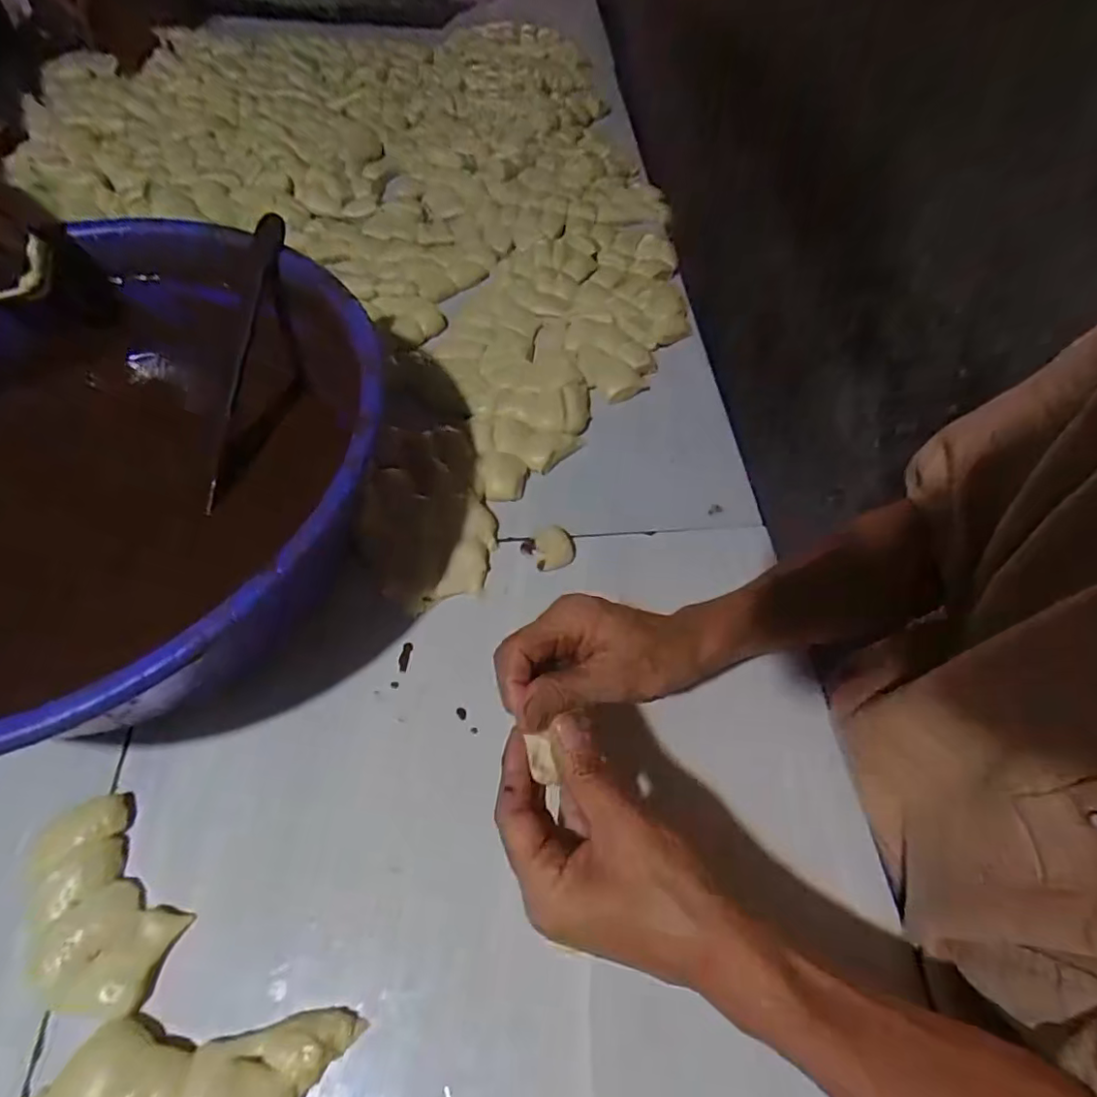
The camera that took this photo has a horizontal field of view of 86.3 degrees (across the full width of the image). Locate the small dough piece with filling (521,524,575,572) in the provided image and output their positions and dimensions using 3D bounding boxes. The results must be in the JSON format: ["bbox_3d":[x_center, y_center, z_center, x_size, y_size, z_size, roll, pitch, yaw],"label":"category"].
[{"bbox_3d":[0.002,0.002,0.491,0.041,0.027,0.035,-15,61,-13],"label":"small dough piece with filling"}]

